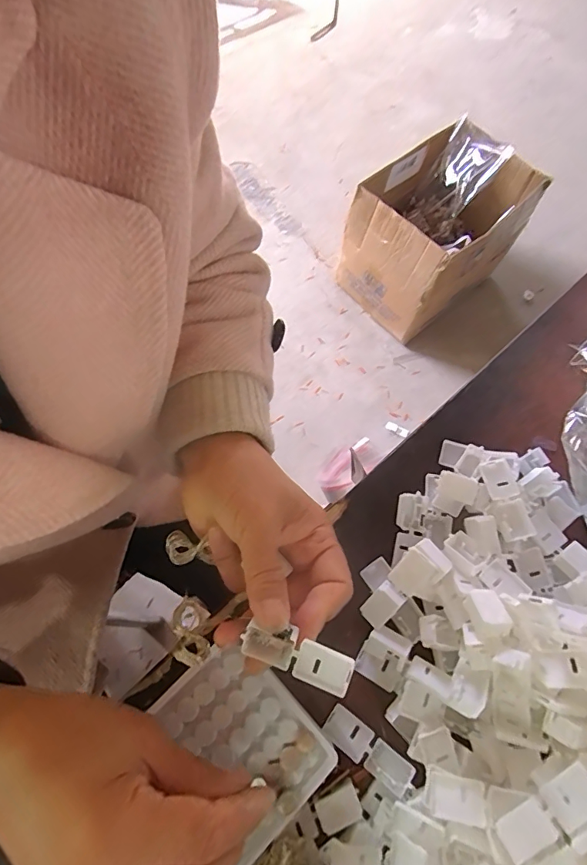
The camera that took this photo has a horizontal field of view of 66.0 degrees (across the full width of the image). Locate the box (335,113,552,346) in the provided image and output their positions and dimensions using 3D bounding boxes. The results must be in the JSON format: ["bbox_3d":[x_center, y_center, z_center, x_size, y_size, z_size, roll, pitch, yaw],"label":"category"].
[{"bbox_3d":[0.340,-0.499,1.138,0.388,0.310,0.311,-41,76,-16],"label":"box"}]

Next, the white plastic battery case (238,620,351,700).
[{"bbox_3d":[0.002,0.111,0.224,0.054,0.016,0.020,15,71,15],"label":"white plastic battery case"}]

